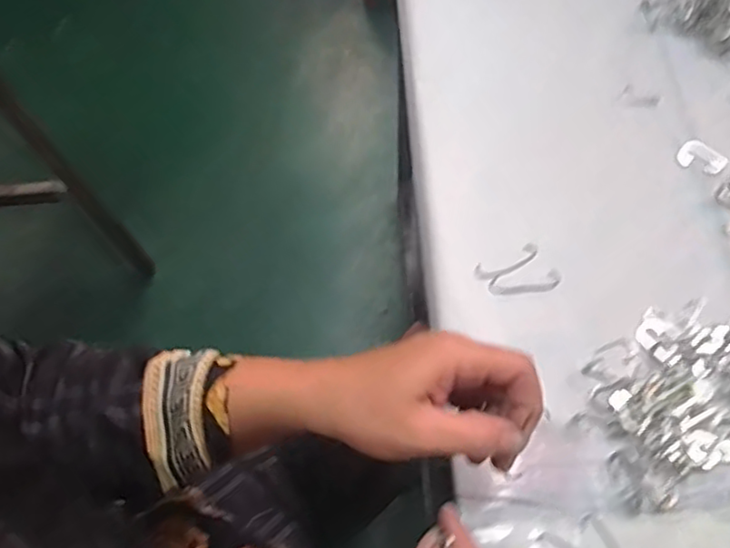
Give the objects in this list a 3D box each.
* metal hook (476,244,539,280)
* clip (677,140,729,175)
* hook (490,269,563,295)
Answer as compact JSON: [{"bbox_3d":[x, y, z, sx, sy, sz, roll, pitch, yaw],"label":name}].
[{"bbox_3d":[0.113,-0.009,0.506,0.054,0.004,0.016,-22,65,-7],"label":"metal hook"},{"bbox_3d":[0.281,-0.096,0.534,0.037,0.010,0.022,32,70,17],"label":"clip"},{"bbox_3d":[0.125,0.007,0.498,0.057,0.004,0.014,-9,64,-1],"label":"hook"}]

